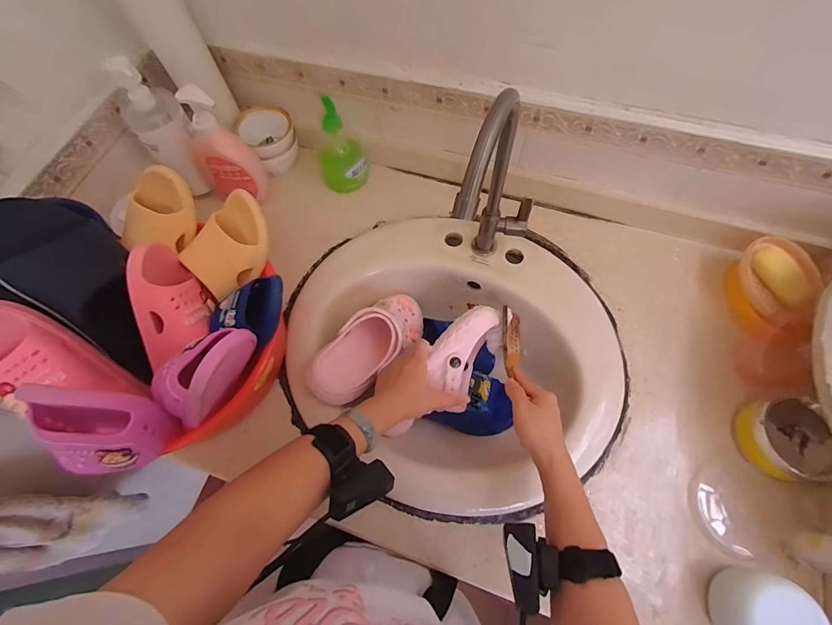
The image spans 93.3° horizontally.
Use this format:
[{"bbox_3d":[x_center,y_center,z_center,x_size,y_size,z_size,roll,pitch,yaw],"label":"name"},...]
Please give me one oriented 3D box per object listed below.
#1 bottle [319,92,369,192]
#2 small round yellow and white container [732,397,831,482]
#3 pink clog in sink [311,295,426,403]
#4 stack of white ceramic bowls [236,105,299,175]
[{"bbox_3d":[-0.130,-0.279,0.657,0.078,0.141,0.074,-1,66,2],"label":"bottle"},{"bbox_3d":[0.466,0.160,0.497,0.091,0.054,0.097,-1,66,2],"label":"small round yellow and white container"},{"bbox_3d":[-0.068,0.043,0.591,0.086,0.072,0.221,36,58,17],"label":"pink clog in sink"},{"bbox_3d":[-0.265,-0.315,0.727,0.090,0.090,0.118,-34,69,-12],"label":"stack of white ceramic bowls"}]

